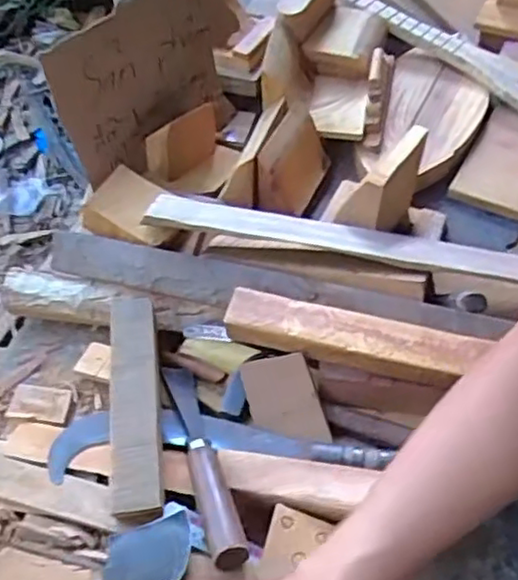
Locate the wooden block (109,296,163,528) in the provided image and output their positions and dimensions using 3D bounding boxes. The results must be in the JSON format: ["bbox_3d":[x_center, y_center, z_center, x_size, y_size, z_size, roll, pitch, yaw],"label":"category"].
[{"bbox_3d":[-0.132,0.107,0.712,0.049,0.046,0.277,-5,50,-8],"label":"wooden block"}]

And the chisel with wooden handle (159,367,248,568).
[{"bbox_3d":[-0.058,0.162,0.673,0.032,0.031,0.270,-12,36,-11],"label":"chisel with wooden handle"}]

